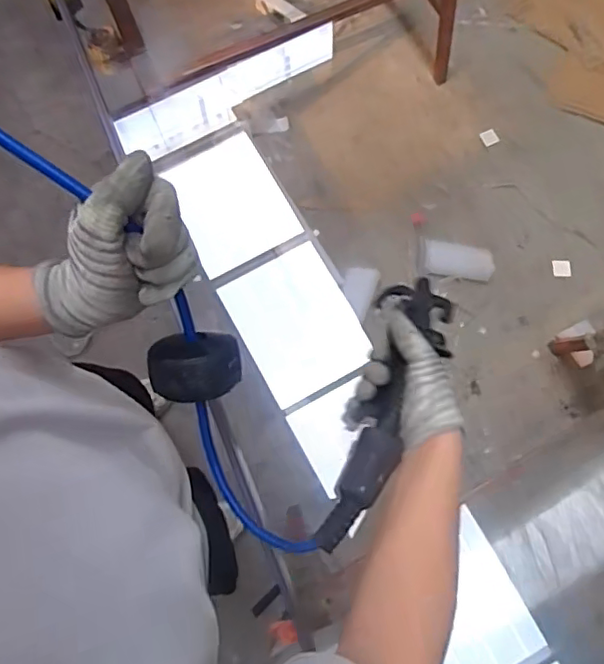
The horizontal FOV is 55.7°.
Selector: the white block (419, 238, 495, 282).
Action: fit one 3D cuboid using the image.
[{"bbox_3d":[0.428,-0.199,1.576,0.192,0.031,0.115,8,74,3],"label":"white block"}]

